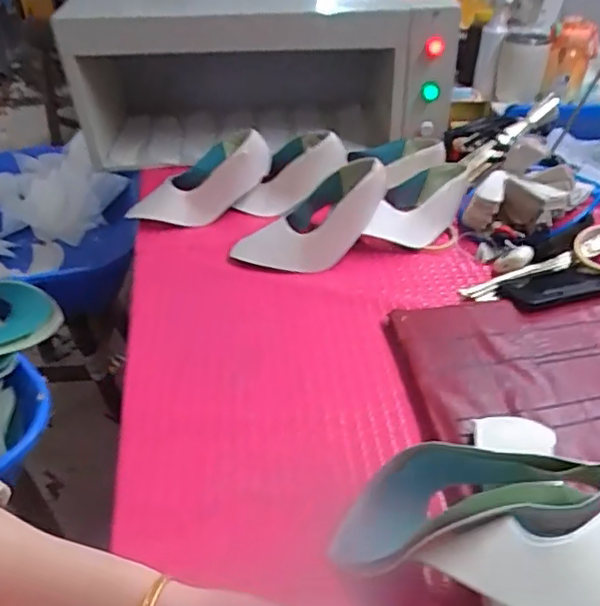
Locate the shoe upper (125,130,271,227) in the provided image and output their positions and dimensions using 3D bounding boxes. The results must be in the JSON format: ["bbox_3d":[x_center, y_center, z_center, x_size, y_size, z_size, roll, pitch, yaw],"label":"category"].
[{"bbox_3d":[-0.160,-0.192,1.012,0.249,0.086,0.094,-28,37,13],"label":"shoe upper"}]

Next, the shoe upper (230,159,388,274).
[{"bbox_3d":[0.012,-0.127,0.893,0.209,0.122,0.140,7,39,10],"label":"shoe upper"}]

